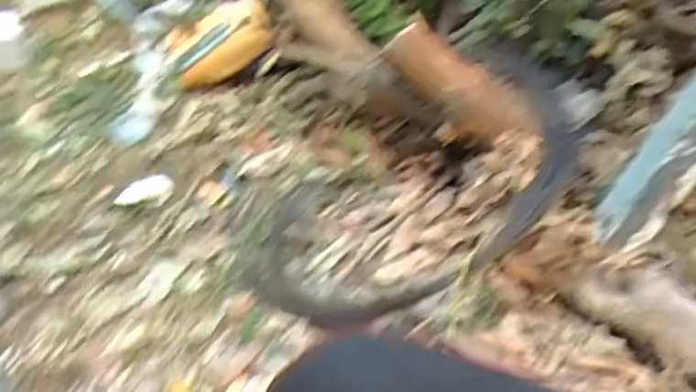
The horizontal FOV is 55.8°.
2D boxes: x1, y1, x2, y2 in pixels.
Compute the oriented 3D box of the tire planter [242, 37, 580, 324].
[{"bbox_3d":[0.135,-0.027,1.078,0.661,0.069,0.415,-34,43,-13],"label":"tire planter"}]

